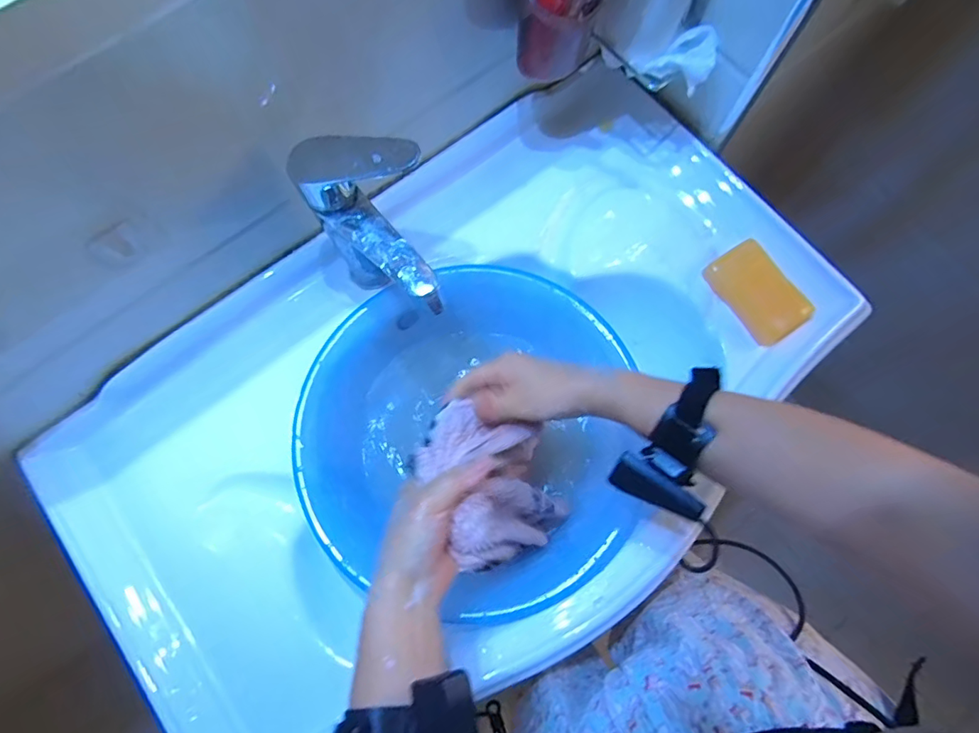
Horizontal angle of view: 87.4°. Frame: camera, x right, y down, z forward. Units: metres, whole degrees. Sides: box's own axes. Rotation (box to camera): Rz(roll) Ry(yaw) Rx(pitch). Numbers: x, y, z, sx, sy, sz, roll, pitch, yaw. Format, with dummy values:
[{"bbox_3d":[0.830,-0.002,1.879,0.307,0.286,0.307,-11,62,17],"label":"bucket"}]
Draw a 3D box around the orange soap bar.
[{"bbox_3d":[0.291,-0.081,0.551,0.062,0.030,0.106,-33,78,-9],"label":"orange soap bar"}]

